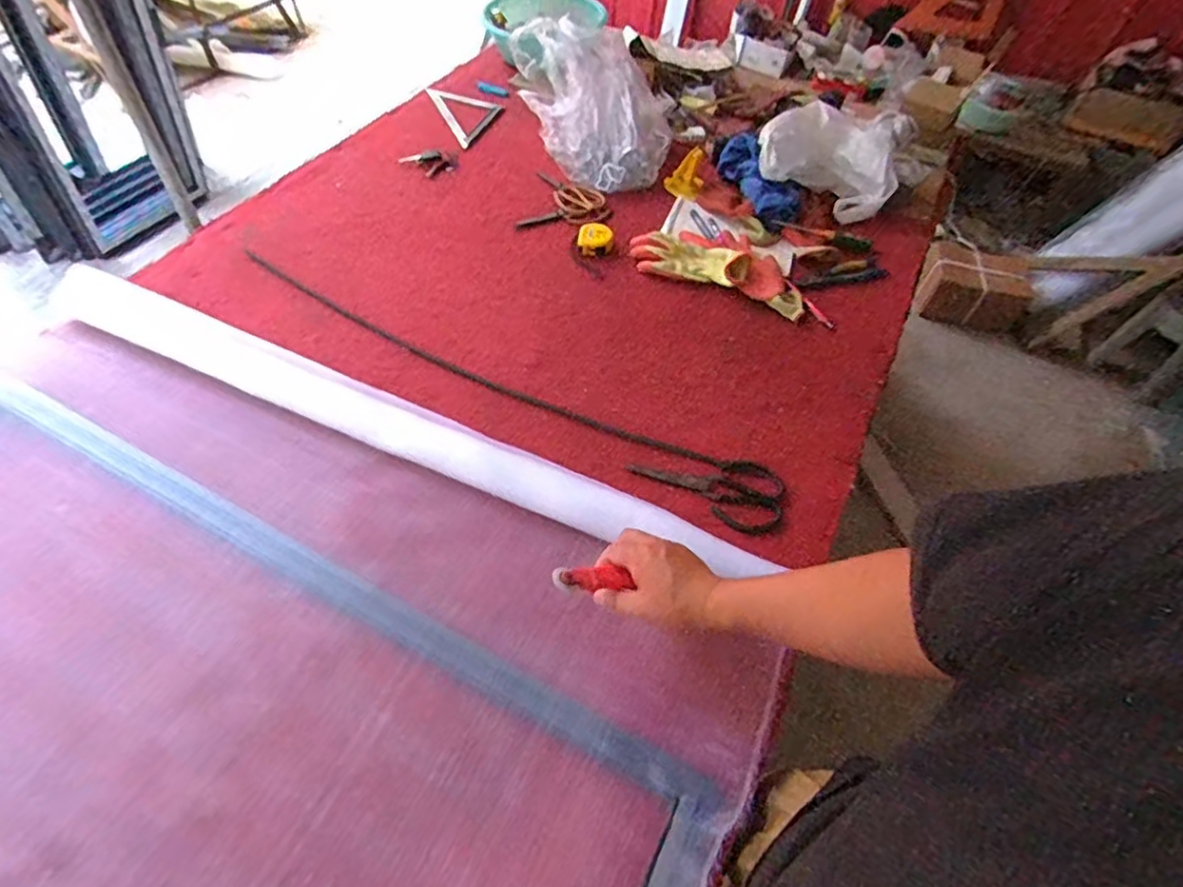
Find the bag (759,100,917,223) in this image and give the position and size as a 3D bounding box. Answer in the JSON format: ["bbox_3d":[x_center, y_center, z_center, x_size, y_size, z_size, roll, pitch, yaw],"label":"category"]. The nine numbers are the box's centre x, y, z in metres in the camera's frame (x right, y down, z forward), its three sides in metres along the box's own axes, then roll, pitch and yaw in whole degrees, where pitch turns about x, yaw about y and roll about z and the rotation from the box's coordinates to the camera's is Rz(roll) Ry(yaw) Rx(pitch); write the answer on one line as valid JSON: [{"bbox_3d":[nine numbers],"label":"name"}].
[{"bbox_3d":[0.496,-0.593,1.308,0.284,0.118,0.236,19,54,10],"label":"bag"}]

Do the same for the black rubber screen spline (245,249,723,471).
[{"bbox_3d":[-0.225,-0.141,1.023,0.917,0.016,0.052,25,55,13],"label":"black rubber screen spline"}]

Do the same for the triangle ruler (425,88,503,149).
[{"bbox_3d":[-0.302,-0.819,1.529,0.141,0.019,0.287,-22,59,-14],"label":"triangle ruler"}]

